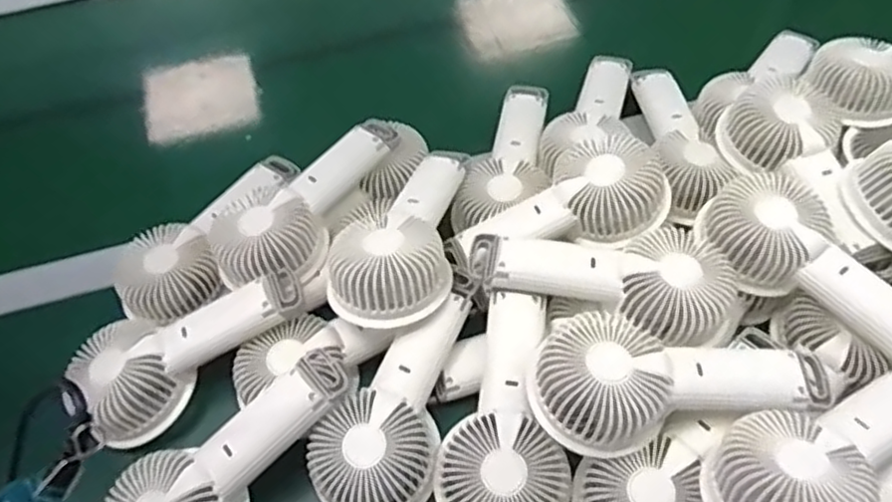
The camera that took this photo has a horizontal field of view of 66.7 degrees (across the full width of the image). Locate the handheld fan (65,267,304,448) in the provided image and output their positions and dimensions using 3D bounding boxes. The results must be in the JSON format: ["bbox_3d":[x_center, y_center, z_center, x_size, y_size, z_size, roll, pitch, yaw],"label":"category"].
[{"bbox_3d":[-0.191,0.062,0.495,0.173,0.041,0.083,-35,60,-18],"label":"handheld fan"}]

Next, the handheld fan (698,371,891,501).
[{"bbox_3d":[0.240,0.119,0.409,0.186,0.049,0.087,-18,45,-27],"label":"handheld fan"}]

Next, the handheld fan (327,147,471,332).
[{"bbox_3d":[-0.029,-0.016,0.518,0.087,0.056,0.166,13,46,13],"label":"handheld fan"}]

